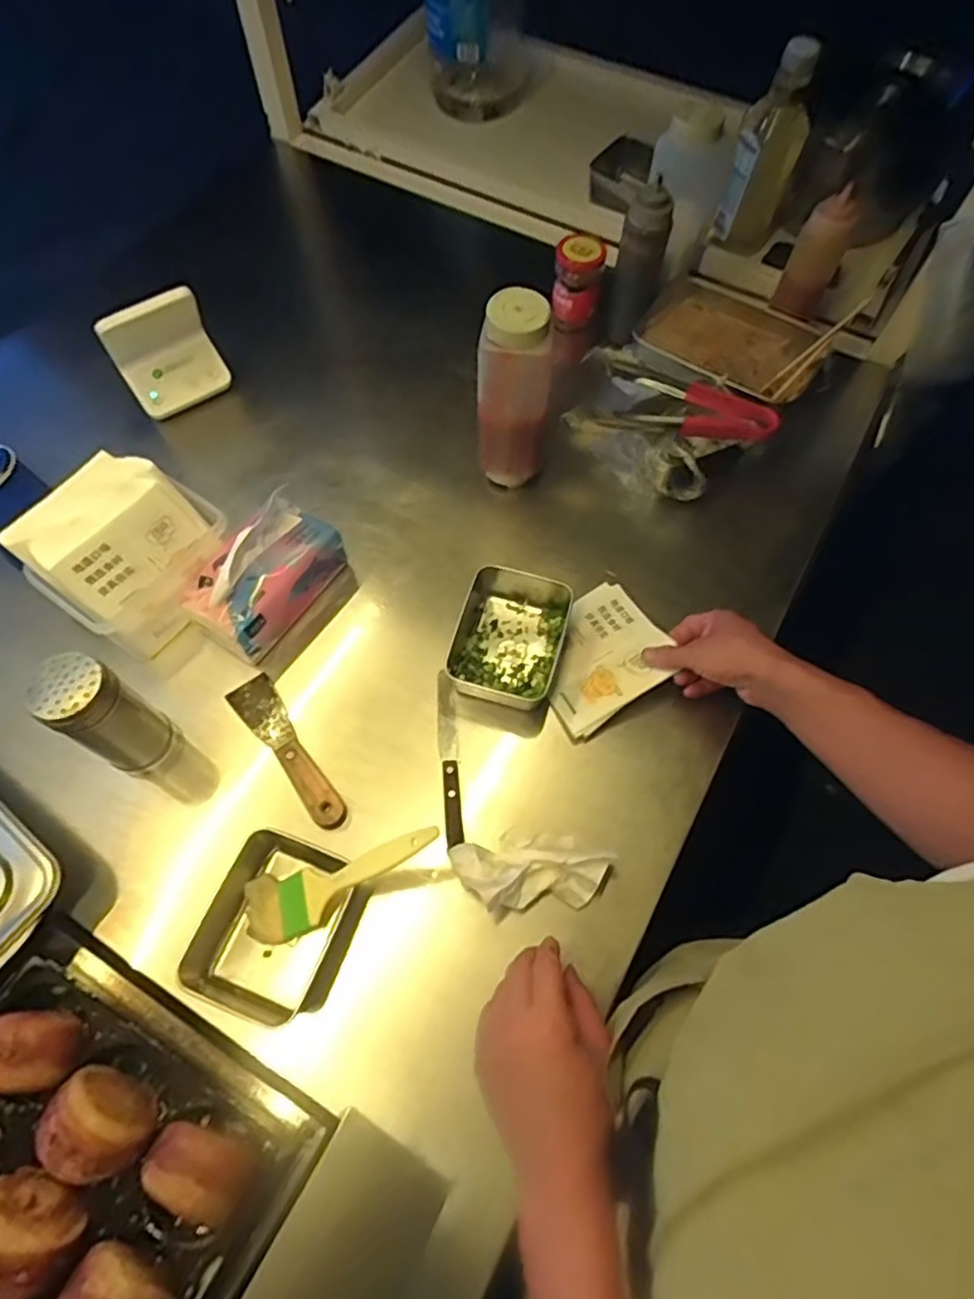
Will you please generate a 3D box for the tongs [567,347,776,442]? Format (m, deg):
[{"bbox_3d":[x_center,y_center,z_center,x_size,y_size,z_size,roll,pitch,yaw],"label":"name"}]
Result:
[{"bbox_3d":[0.218,-0.297,0.767,0.236,0.036,0.097,6,64,2],"label":"tongs"}]

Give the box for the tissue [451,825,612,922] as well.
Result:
[{"bbox_3d":[0.040,0.201,0.595,0.140,0.081,0.070,-6,64,-4],"label":"tissue"}]

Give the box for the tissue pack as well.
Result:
[{"bbox_3d":[-0.240,-0.081,0.687,0.096,0.117,0.153,29,67,12],"label":"tissue pack"}]

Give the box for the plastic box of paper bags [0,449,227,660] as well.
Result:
[{"bbox_3d":[-0.377,-0.100,0.683,0.113,0.132,0.165,28,66,11],"label":"plastic box of paper bags"}]

